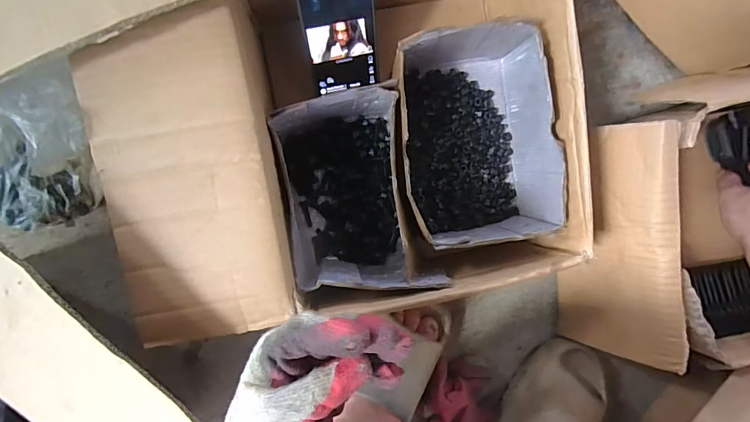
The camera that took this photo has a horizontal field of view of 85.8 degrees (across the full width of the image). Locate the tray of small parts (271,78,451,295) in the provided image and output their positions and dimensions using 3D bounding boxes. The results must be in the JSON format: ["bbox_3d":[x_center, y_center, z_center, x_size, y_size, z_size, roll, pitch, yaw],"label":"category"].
[{"bbox_3d":[-0.022,-0.018,0.427,0.133,0.114,0.195,-11,96,-6],"label":"tray of small parts"}]

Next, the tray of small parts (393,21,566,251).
[{"bbox_3d":[0.102,-0.083,0.434,0.157,0.097,0.224,-5,95,-7],"label":"tray of small parts"}]

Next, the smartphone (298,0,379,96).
[{"bbox_3d":[-0.033,-0.175,0.399,0.071,0.005,0.122,-13,141,-7],"label":"smartphone"}]

